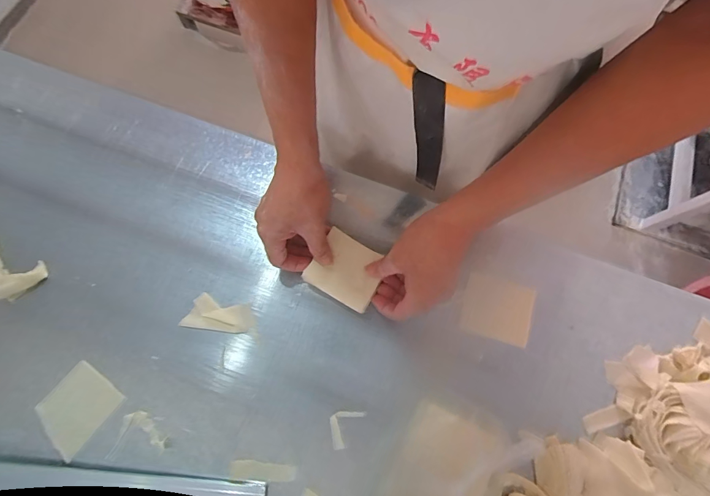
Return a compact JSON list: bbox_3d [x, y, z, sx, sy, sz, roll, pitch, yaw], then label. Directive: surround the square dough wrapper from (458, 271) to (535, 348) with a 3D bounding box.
[{"bbox_3d":[0.183,0.078,0.480,0.084,0.008,0.075,17,74,4],"label":"square dough wrapper"}]

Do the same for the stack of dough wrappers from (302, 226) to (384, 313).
[{"bbox_3d":[-0.010,0.028,0.476,0.086,0.014,0.077,29,75,7],"label":"stack of dough wrappers"}]

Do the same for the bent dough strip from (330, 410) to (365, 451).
[{"bbox_3d":[-0.015,0.210,0.441,0.031,0.010,0.052,32,76,8],"label":"bent dough strip"}]

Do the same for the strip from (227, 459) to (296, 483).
[{"bbox_3d":[-0.107,0.258,0.430,0.075,0.004,0.020,3,74,-1],"label":"strip"}]

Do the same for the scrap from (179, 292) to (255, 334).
[{"bbox_3d":[-0.170,0.085,0.472,0.088,0.004,0.042,9,74,1],"label":"scrap"}]

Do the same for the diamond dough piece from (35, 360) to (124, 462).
[{"bbox_3d":[-0.330,0.189,0.443,0.076,0.004,0.084,37,76,9],"label":"diamond dough piece"}]

